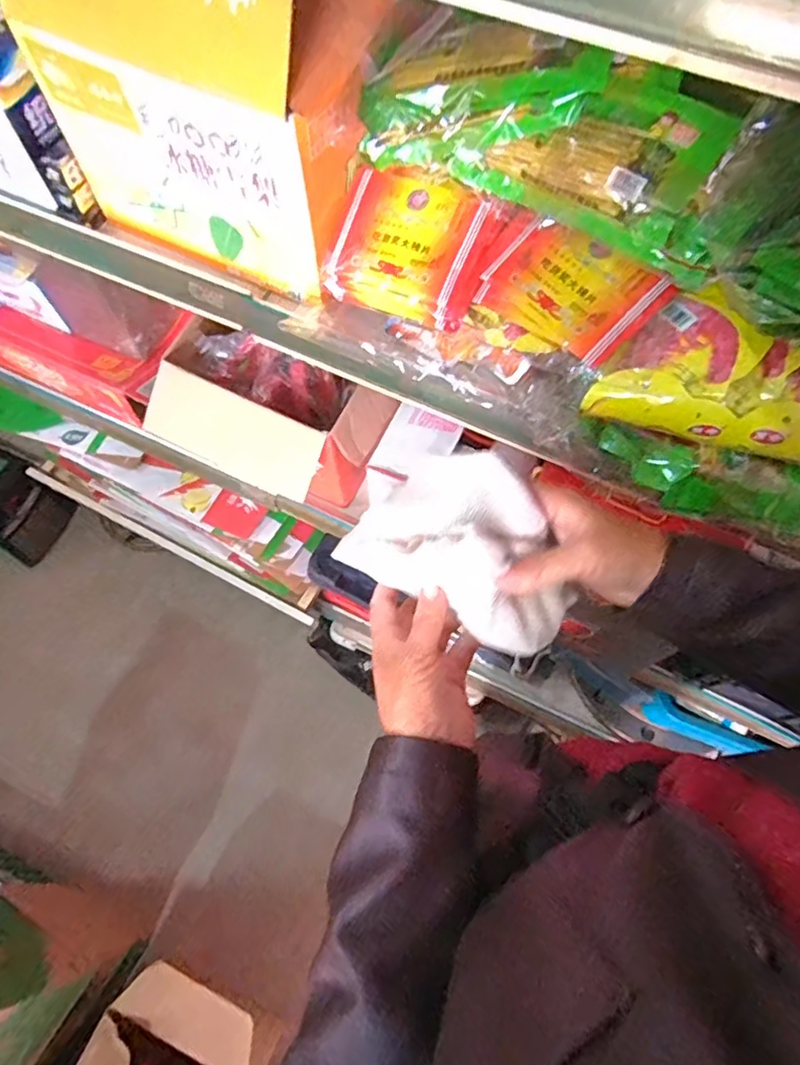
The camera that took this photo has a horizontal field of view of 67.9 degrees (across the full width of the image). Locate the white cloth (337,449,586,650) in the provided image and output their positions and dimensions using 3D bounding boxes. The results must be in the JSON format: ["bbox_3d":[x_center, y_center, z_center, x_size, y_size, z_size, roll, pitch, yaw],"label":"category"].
[{"bbox_3d":[0.042,0.007,0.365,0.145,0.072,0.075,27,67,11],"label":"white cloth"}]

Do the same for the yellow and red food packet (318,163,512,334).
[{"bbox_3d":[0.006,-0.271,0.562,0.155,0.020,0.120,25,100,15],"label":"yellow and red food packet"}]

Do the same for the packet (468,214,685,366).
[{"bbox_3d":[0.152,-0.216,0.530,0.148,0.019,0.090,36,100,13],"label":"packet"}]

